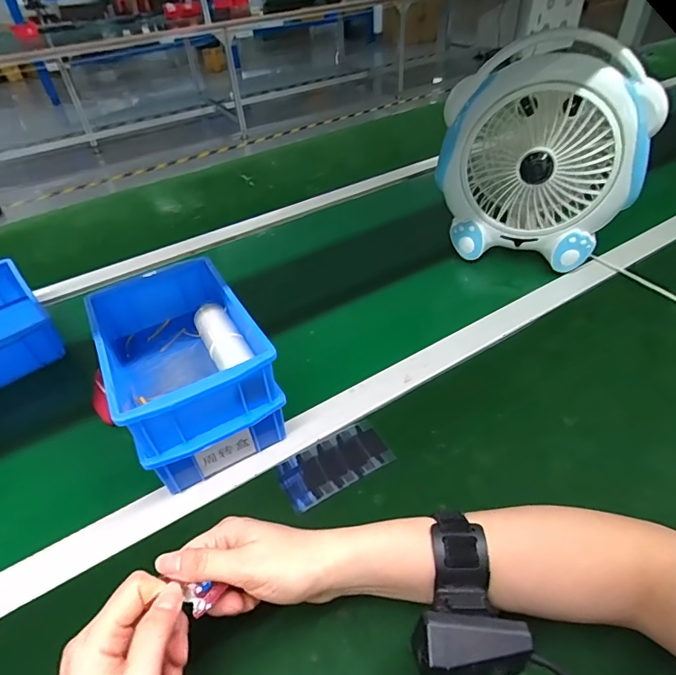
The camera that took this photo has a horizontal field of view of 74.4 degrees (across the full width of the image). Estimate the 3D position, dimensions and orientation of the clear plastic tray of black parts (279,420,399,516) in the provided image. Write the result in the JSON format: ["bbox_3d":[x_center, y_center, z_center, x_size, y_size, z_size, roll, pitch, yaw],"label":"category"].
[{"bbox_3d":[-0.003,0.121,0.434,0.108,0.004,0.056,-25,47,-20],"label":"clear plastic tray of black parts"}]

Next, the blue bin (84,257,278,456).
[{"bbox_3d":[-0.153,0.008,0.433,0.127,0.062,0.195,-24,46,-19],"label":"blue bin"}]

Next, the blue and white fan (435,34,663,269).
[{"bbox_3d":[0.290,-0.261,0.654,0.272,0.285,0.158,4,44,10],"label":"blue and white fan"}]

